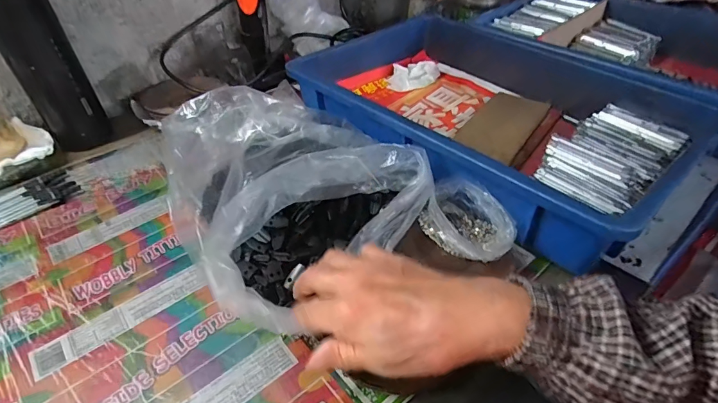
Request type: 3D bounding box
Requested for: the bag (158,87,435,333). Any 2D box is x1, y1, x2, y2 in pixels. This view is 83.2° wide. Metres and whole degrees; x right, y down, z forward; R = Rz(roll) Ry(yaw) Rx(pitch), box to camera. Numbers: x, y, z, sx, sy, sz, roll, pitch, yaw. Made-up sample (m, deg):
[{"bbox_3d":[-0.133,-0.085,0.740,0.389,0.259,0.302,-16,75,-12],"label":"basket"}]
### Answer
[{"bbox_3d":[-0.076,-0.036,0.409,0.207,0.071,0.281,-28,50,-23],"label":"bag"}]

